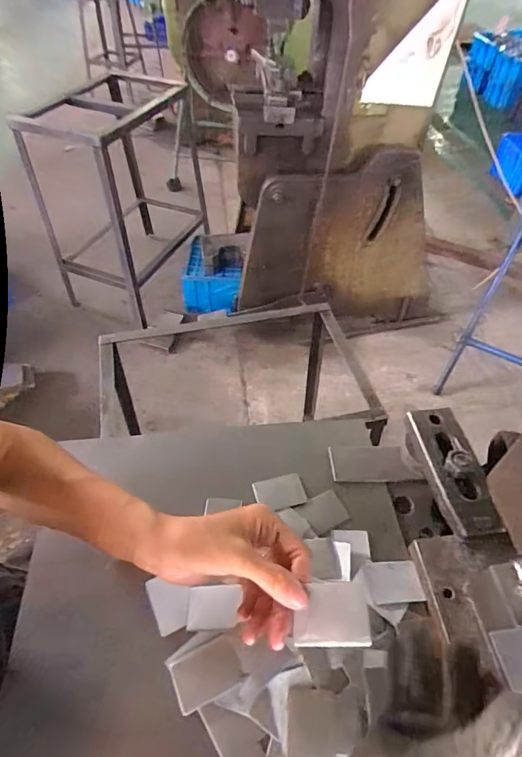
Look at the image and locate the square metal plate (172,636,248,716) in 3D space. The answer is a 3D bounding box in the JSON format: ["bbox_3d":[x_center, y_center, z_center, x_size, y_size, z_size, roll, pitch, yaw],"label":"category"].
[{"bbox_3d":[-0.043,0.230,0.345,0.050,0.004,0.034,-22,52,-18],"label":"square metal plate"}]

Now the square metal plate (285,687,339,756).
[{"bbox_3d":[0.037,0.256,0.321,0.037,0.004,0.049,0,45,11],"label":"square metal plate"}]

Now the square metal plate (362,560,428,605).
[{"bbox_3d":[0.117,0.181,0.392,0.048,0.004,0.035,0,48,-8],"label":"square metal plate"}]

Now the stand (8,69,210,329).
[{"bbox_3d":[-0.508,-0.653,1.665,0.427,0.731,0.621,14,51,12],"label":"stand"}]

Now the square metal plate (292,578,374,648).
[{"bbox_3d":[0.044,0.149,0.281,0.047,0.004,0.036,-5,64,8],"label":"square metal plate"}]

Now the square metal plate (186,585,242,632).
[{"bbox_3d":[-0.040,0.194,0.374,0.043,0.004,0.034,-5,53,8],"label":"square metal plate"}]

